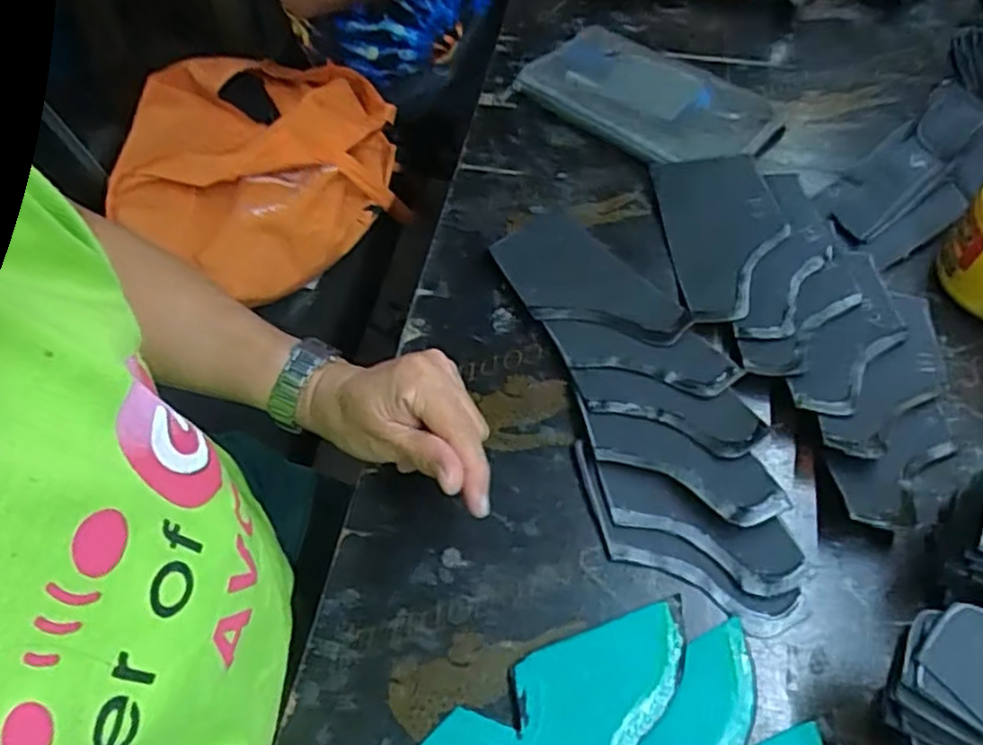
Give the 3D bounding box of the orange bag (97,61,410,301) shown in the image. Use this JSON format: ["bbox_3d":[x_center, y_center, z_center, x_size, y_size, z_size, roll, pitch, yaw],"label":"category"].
[{"bbox_3d":[-0.278,-0.261,0.878,0.323,0.091,0.349,-4,57,-1],"label":"orange bag"}]

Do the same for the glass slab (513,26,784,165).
[{"bbox_3d":[0.138,-0.250,0.636,0.129,0.021,0.229,-41,61,-19],"label":"glass slab"}]

